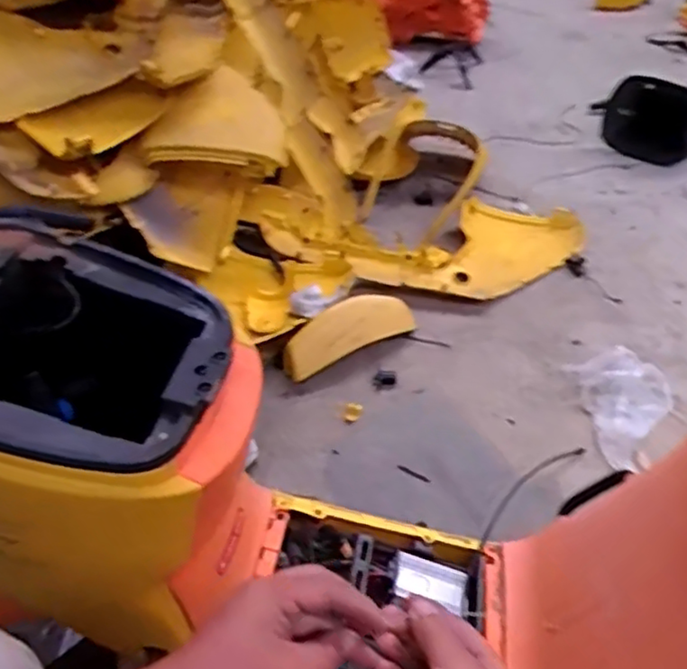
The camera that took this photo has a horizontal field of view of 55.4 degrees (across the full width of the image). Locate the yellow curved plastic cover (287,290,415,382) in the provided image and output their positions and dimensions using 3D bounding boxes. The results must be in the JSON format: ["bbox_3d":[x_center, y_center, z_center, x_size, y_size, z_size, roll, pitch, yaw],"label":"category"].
[{"bbox_3d":[0.007,-0.008,1.337,0.290,0.087,0.103,-26,45,-9],"label":"yellow curved plastic cover"}]

